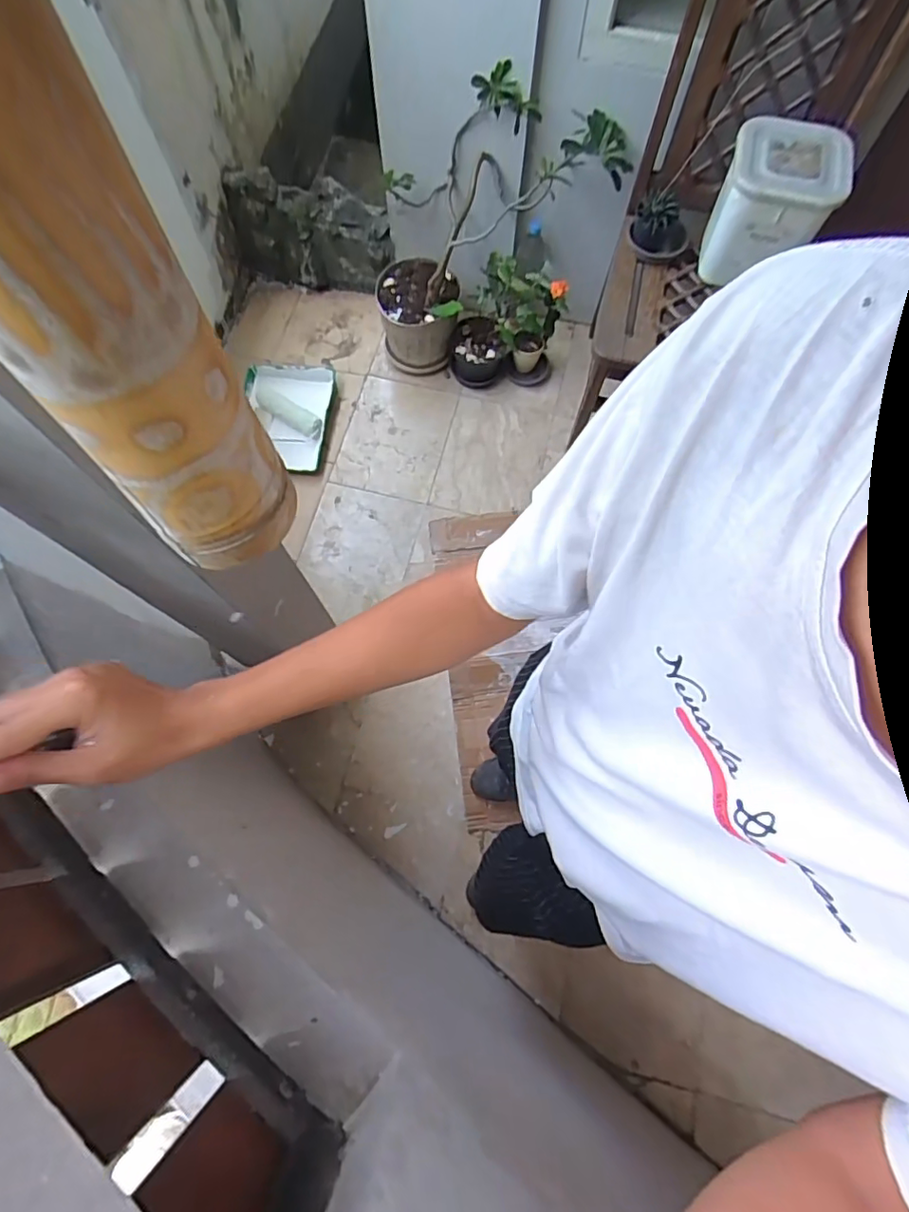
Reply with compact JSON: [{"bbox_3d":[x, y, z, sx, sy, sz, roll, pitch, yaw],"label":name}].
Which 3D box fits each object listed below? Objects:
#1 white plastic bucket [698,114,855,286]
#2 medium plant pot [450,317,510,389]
[{"bbox_3d":[0.647,-0.813,1.159,0.218,0.230,0.202,26,72,8],"label":"white plastic bucket"},{"bbox_3d":[0.073,-0.788,1.734,0.163,0.174,0.154,0,71,0],"label":"medium plant pot"}]

